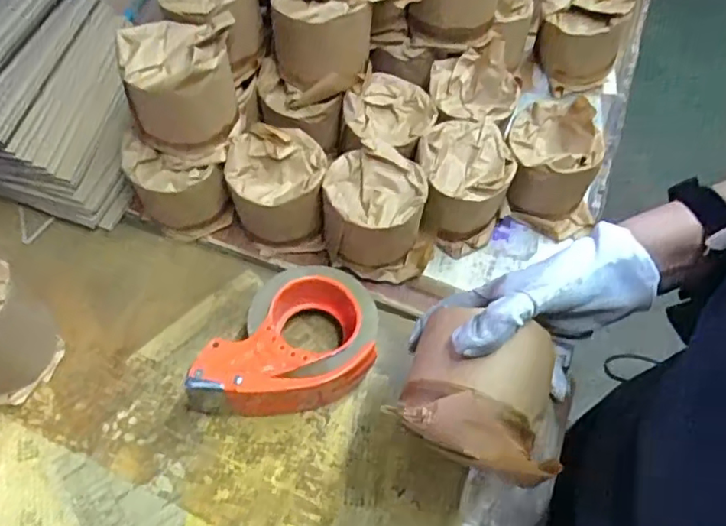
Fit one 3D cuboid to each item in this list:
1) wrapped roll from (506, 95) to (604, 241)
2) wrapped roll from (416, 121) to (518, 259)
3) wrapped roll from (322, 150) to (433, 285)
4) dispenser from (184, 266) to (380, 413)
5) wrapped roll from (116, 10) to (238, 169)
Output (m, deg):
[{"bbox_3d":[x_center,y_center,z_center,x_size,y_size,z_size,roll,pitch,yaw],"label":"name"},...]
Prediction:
[{"bbox_3d":[0.196,-0.098,0.625,0.101,0.109,0.095,1,61,-2],"label":"wrapped roll"},{"bbox_3d":[0.098,-0.080,0.620,0.092,0.093,0.108,15,61,6],"label":"wrapped roll"},{"bbox_3d":[0.017,-0.046,0.592,0.110,0.085,0.095,15,61,6],"label":"wrapped roll"},{"bbox_3d":[-0.057,0.077,0.531,0.116,0.061,0.166,32,64,14],"label":"dispenser"},{"bbox_3d":[-0.167,-0.160,0.560,0.094,0.103,0.105,5,60,1],"label":"wrapped roll"}]

